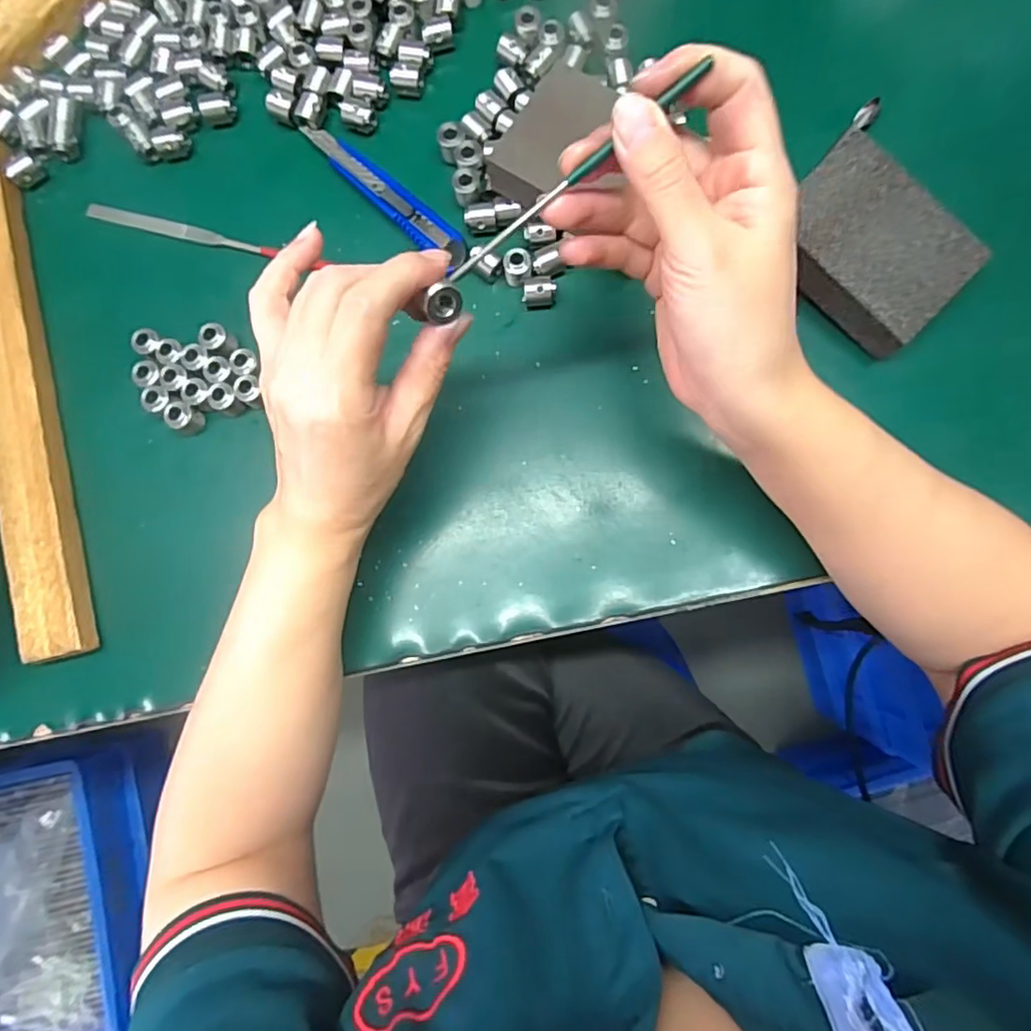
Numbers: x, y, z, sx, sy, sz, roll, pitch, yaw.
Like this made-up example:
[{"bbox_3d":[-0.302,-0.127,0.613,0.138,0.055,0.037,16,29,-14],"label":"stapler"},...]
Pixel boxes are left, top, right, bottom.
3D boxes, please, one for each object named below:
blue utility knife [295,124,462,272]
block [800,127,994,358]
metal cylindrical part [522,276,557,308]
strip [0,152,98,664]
[{"bbox_3d":[-0.076,-0.190,0.354,0.127,0.009,0.021,43,87,4],"label":"blue utility knife"},{"bbox_3d":[0.186,-0.141,0.318,0.093,0.030,0.067,42,87,4],"label":"block"},{"bbox_3d":[0.013,-0.127,0.340,0.018,0.012,0.014,0,85,1],"label":"metal cylindrical part"},{"bbox_3d":[-0.285,-0.073,0.341,0.035,0.017,0.308,-14,85,0],"label":"strip"}]

